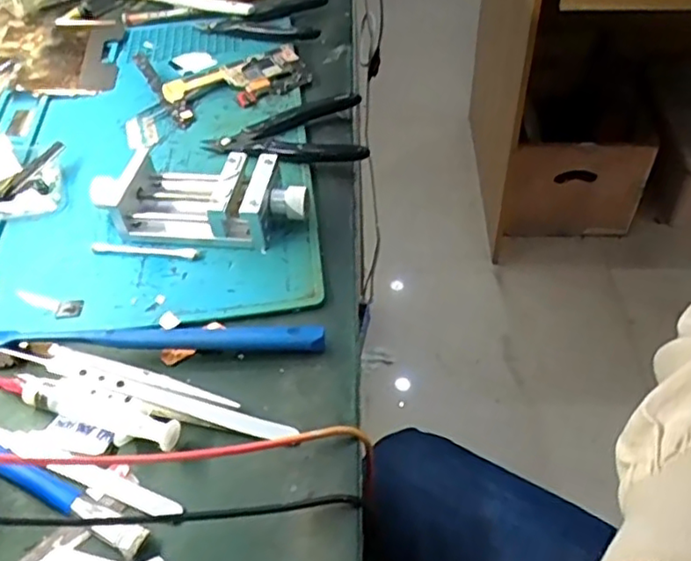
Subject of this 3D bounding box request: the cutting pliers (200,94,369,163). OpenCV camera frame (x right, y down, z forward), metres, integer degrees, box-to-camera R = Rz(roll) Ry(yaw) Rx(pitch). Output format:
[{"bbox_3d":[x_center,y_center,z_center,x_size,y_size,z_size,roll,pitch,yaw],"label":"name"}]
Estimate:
[{"bbox_3d":[-0.044,-0.108,0.473,0.113,0.013,0.068,-5,47,-2],"label":"cutting pliers"}]

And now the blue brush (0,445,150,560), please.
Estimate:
[{"bbox_3d":[-0.143,0.092,0.298,0.127,0.007,0.012,21,51,21],"label":"blue brush"}]

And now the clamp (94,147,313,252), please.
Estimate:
[{"bbox_3d":[-0.093,-0.053,0.411,0.136,0.033,0.058,7,48,10],"label":"clamp"}]

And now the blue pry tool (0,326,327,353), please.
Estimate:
[{"bbox_3d":[-0.104,0.032,0.348,0.184,0.013,0.016,-1,47,3],"label":"blue pry tool"}]

